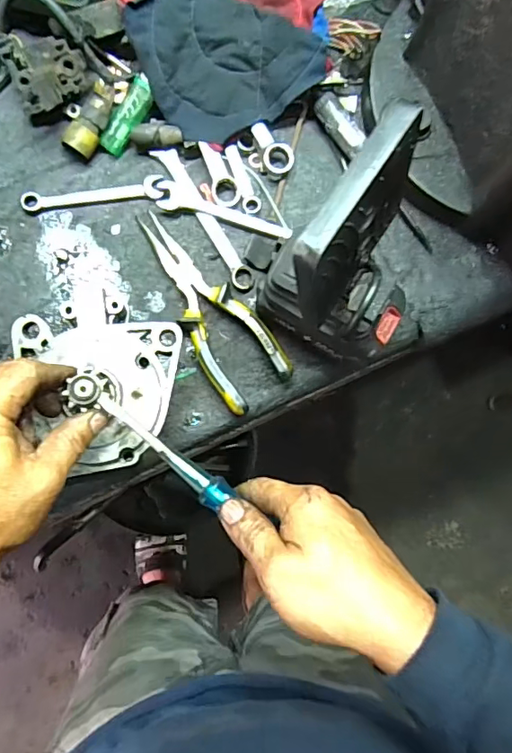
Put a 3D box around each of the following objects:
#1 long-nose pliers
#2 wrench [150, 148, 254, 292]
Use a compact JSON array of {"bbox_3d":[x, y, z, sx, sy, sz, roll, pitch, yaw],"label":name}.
[{"bbox_3d":[-0.040,-0.065,0.465,0.065,0.026,0.193,-30,88,-7],"label":"long-nose pliers"},{"bbox_3d":[-0.047,-0.146,0.481,0.020,0.009,0.154,-31,88,-7],"label":"wrench"}]

